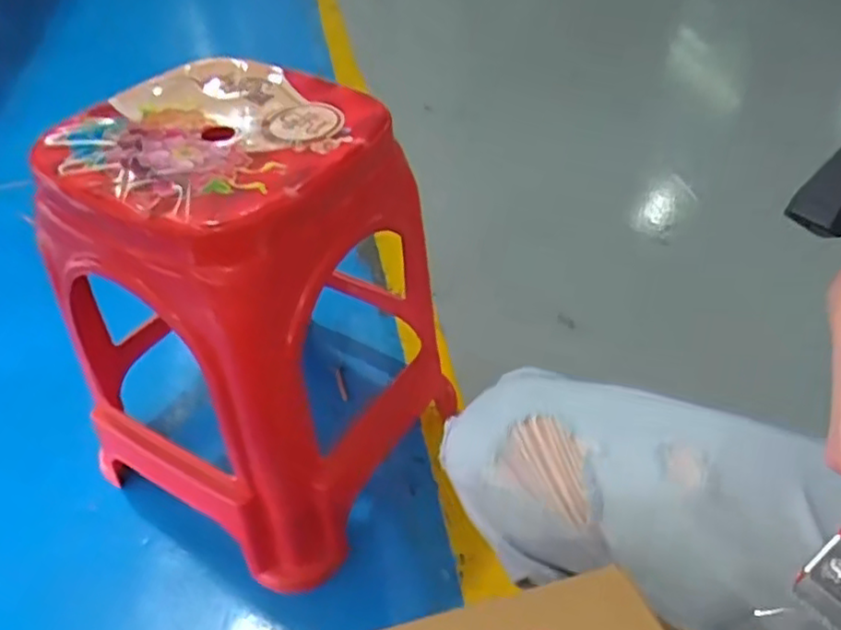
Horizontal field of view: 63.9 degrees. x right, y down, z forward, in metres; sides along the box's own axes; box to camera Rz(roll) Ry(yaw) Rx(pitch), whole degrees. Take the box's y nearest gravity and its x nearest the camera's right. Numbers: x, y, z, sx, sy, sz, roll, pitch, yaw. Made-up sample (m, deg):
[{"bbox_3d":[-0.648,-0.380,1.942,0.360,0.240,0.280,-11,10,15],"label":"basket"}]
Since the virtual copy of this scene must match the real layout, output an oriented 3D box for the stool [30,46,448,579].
[{"bbox_3d":[-0.180,-0.022,0.816,0.332,0.452,0.394,24,47,23],"label":"stool"}]

